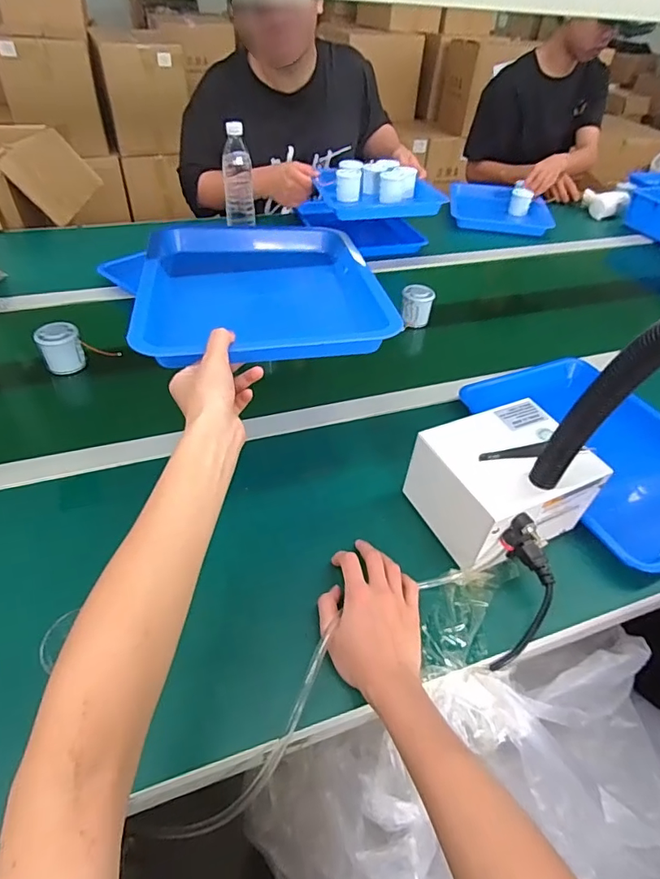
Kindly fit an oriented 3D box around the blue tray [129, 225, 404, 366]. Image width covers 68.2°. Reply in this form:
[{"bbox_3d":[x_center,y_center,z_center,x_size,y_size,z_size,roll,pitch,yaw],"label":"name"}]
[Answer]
[{"bbox_3d":[-0.082,-0.182,0.579,0.256,0.049,0.332,-5,44,-10],"label":"blue tray"}]

